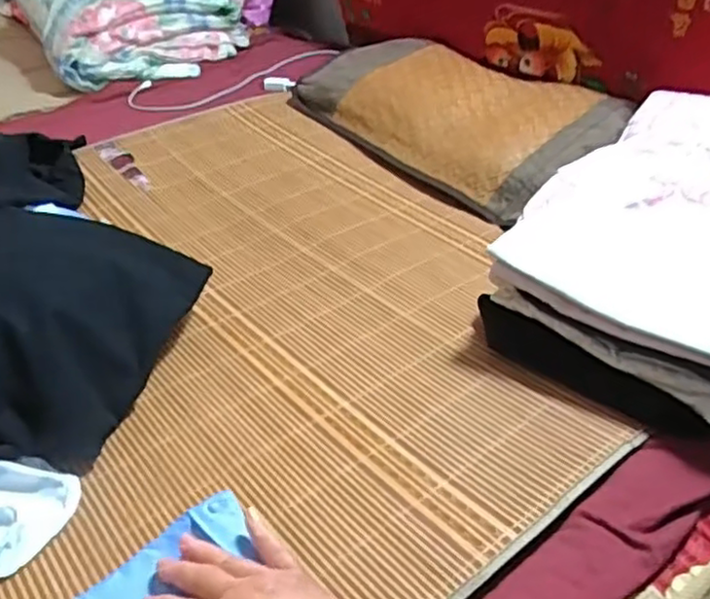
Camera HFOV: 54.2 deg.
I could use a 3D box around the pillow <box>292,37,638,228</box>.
[{"bbox_3d":[0.166,-0.323,1.205,0.312,0.111,0.575,-24,42,-29],"label":"pillow"}]

